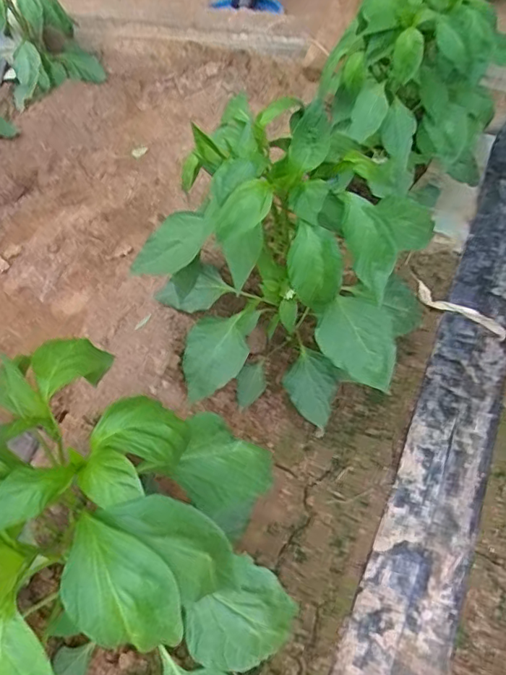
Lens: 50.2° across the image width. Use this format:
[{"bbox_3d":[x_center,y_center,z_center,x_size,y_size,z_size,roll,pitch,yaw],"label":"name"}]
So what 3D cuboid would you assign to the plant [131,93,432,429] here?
[{"bbox_3d":[0.031,-0.080,0.708,0.322,0.379,0.256,10,53,15],"label":"plant"}]

